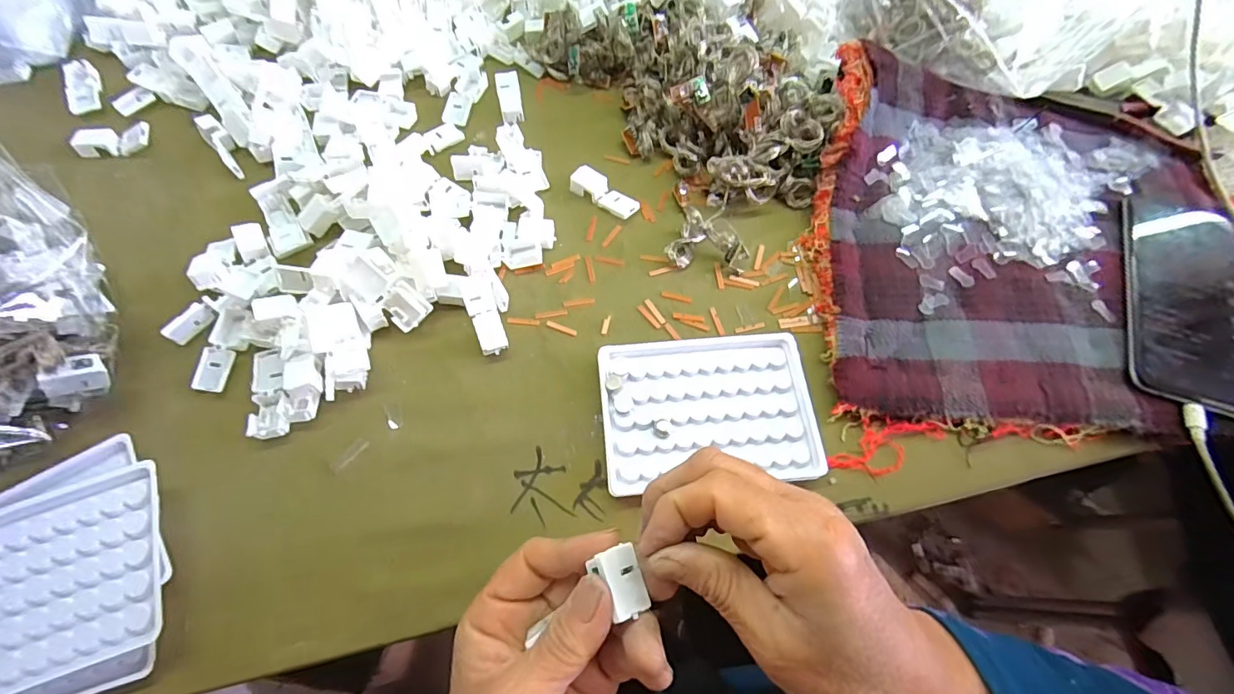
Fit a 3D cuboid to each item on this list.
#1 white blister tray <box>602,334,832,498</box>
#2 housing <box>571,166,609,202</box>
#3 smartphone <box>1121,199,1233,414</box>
[{"bbox_3d":[0.057,0.039,0.332,0.130,0.014,0.094,-5,69,-3],"label":"white blister tray"},{"bbox_3d":[-0.021,-0.125,0.400,0.027,0.011,0.020,30,71,10],"label":"housing"},{"bbox_3d":[0.396,-0.032,0.359,0.083,0.012,0.161,21,69,7],"label":"smartphone"}]

